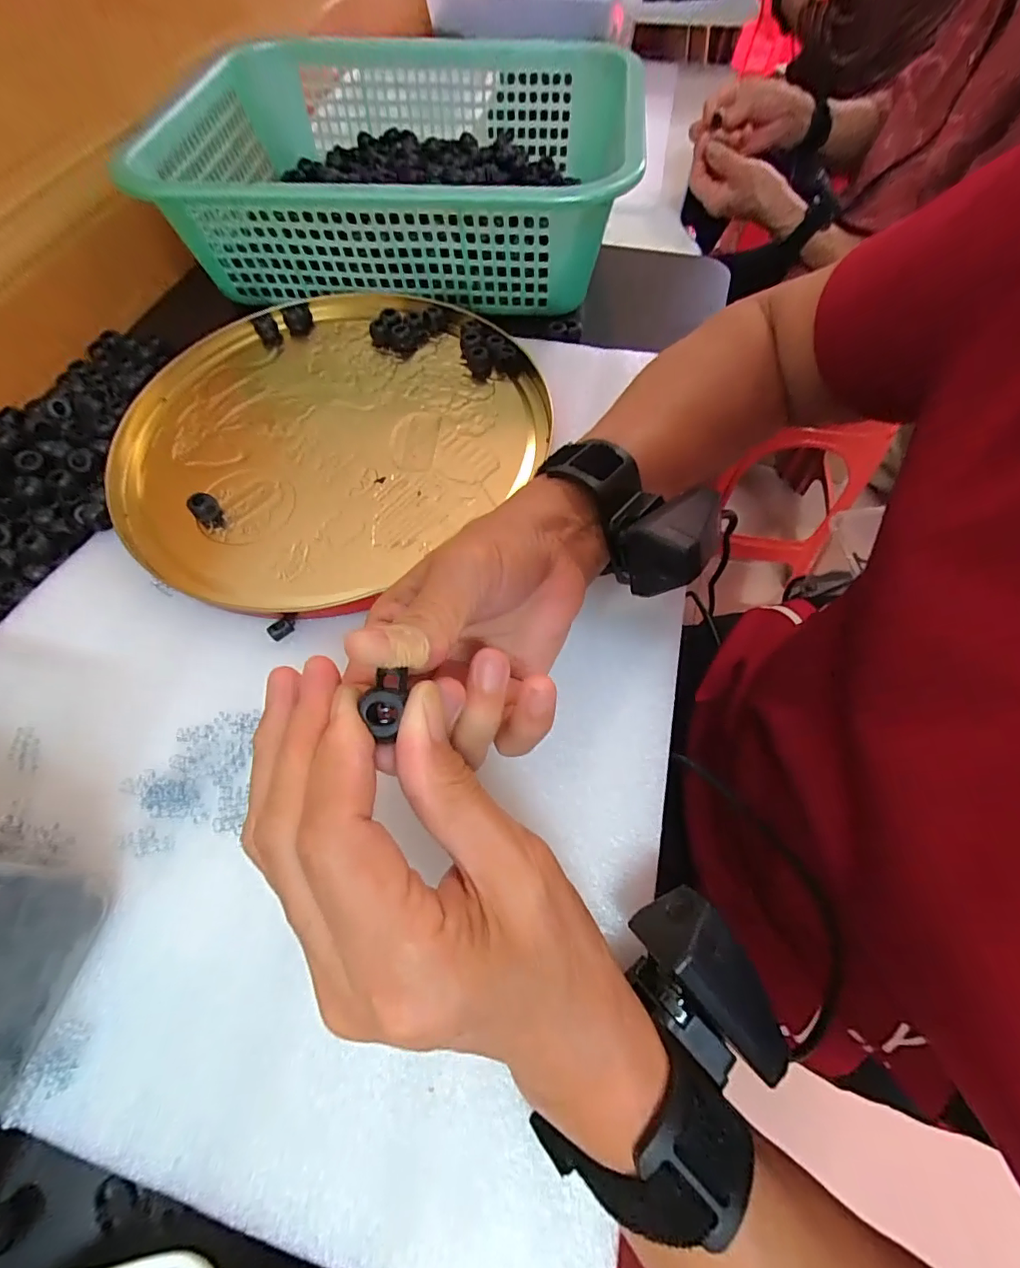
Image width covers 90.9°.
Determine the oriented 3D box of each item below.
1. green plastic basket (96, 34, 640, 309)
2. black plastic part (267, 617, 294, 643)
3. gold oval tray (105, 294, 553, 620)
[{"bbox_3d":[-0.088,-0.415,0.441,0.354,0.090,0.317,4,62,3],"label":"green plastic basket"},{"bbox_3d":[-0.130,-0.003,0.284,0.013,0.007,0.008,-39,68,-18],"label":"black plastic part"},{"bbox_3d":[-0.133,-0.154,0.356,0.275,0.012,0.285,37,69,19],"label":"gold oval tray"}]

